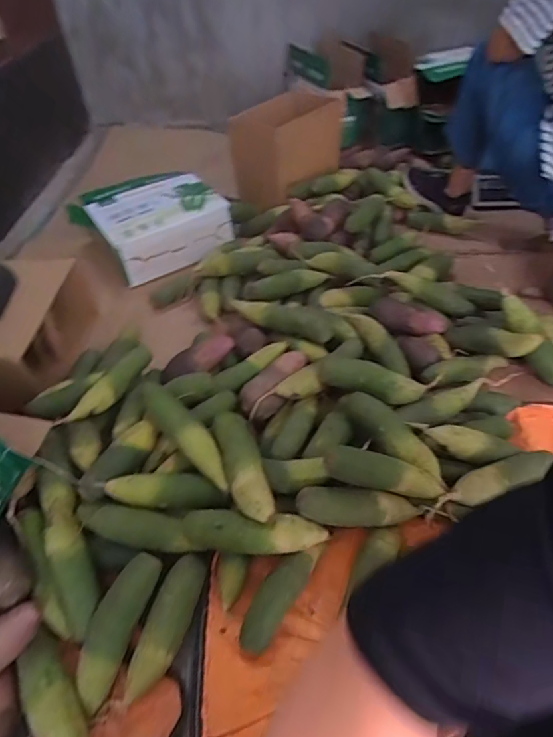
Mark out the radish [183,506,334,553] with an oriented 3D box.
[{"bbox_3d":[-0.031,0.252,0.713,0.216,0.058,0.057,0,46,5],"label":"radish"}]

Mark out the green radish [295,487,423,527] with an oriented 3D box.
[{"bbox_3d":[0.131,0.217,0.729,0.192,0.052,0.047,-2,46,3],"label":"green radish"}]

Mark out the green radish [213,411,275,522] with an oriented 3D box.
[{"bbox_3d":[-0.055,0.151,0.751,0.061,0.051,0.209,-16,47,-10],"label":"green radish"}]

